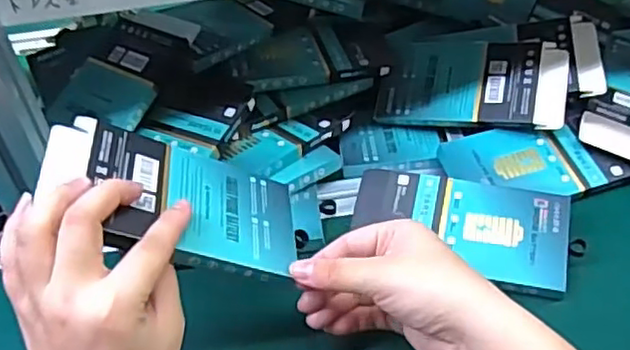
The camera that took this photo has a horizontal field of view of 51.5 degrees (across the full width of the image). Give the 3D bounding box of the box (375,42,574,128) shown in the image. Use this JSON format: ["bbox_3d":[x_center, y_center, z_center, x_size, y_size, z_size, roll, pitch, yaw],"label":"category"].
[{"bbox_3d":[0.133,-0.079,0.560,0.154,0.012,0.078,5,71,23],"label":"box"}]

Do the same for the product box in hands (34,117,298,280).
[{"bbox_3d":[-0.081,0.016,0.389,0.153,0.012,0.083,17,44,-25],"label":"product box in hands"}]

